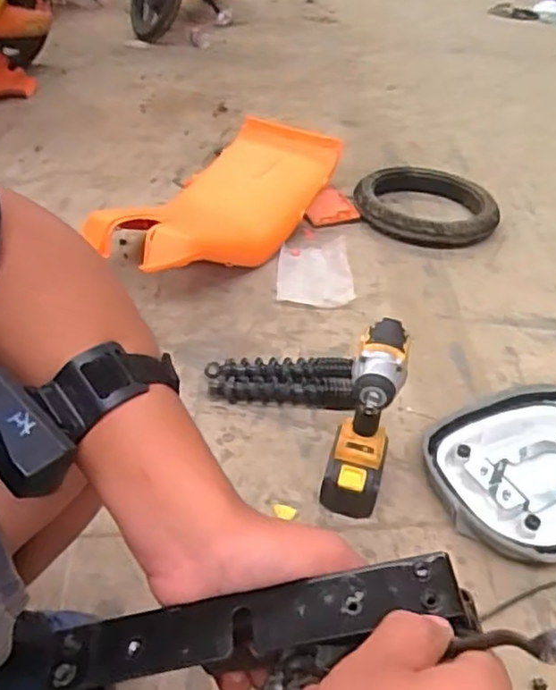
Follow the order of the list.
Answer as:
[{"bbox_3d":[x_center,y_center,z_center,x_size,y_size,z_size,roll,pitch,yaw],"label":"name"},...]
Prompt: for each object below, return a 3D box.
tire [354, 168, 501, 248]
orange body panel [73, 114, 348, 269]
[{"bbox_3d":[0.395,-0.383,1.678,0.367,0.082,0.363,16,39,12],"label":"tire"},{"bbox_3d":[-0.140,-0.320,1.452,0.339,0.160,0.645,22,43,20],"label":"orange body panel"}]

